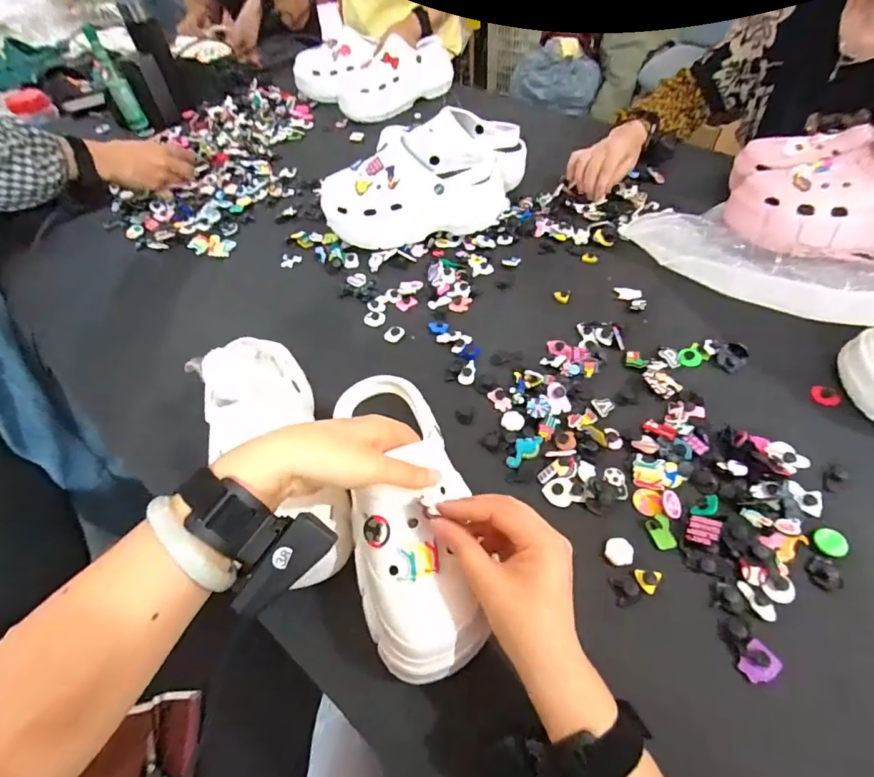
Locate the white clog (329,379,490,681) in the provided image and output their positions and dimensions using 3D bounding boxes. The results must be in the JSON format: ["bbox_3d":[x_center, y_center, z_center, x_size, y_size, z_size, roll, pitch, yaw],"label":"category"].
[{"bbox_3d":[-0.029,0.088,0.388,0.091,0.085,0.254,-11,51,-3],"label":"white clog"}]

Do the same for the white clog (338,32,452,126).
[{"bbox_3d":[-0.084,-0.665,0.999,0.263,0.115,0.096,-38,58,-22],"label":"white clog"}]

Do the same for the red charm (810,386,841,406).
[{"bbox_3d":[0.417,0.007,0.503,0.027,0.009,0.023,24,81,32],"label":"red charm"}]

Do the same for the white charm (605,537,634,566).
[{"bbox_3d":[0.160,0.144,0.412,0.023,0.008,0.025,-3,52,3],"label":"white charm"}]

